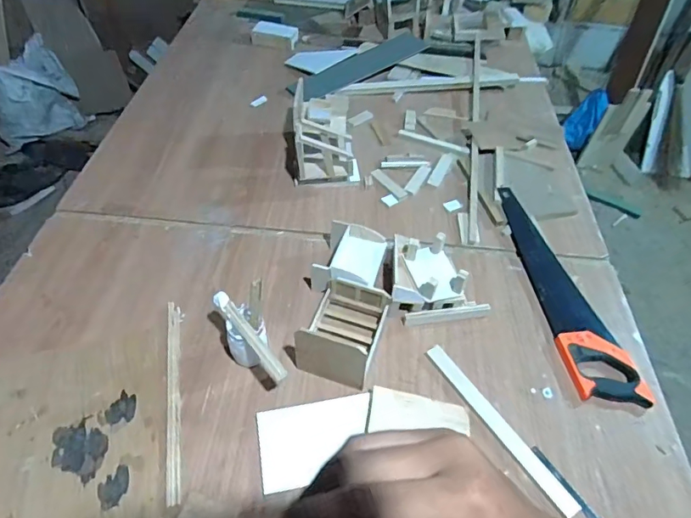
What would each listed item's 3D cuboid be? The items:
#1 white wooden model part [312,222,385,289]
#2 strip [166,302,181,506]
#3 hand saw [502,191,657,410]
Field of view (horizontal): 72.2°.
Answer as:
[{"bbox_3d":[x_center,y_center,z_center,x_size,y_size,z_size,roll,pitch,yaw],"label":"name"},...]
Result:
[{"bbox_3d":[0.010,0.008,0.928,0.122,0.077,0.144,14,51,9],"label":"white wooden model part"},{"bbox_3d":[-0.281,0.215,0.774,0.020,0.016,0.345,-8,50,-12],"label":"strip"},{"bbox_3d":[0.419,0.042,0.939,0.111,0.030,0.513,-4,50,-9],"label":"hand saw"}]

